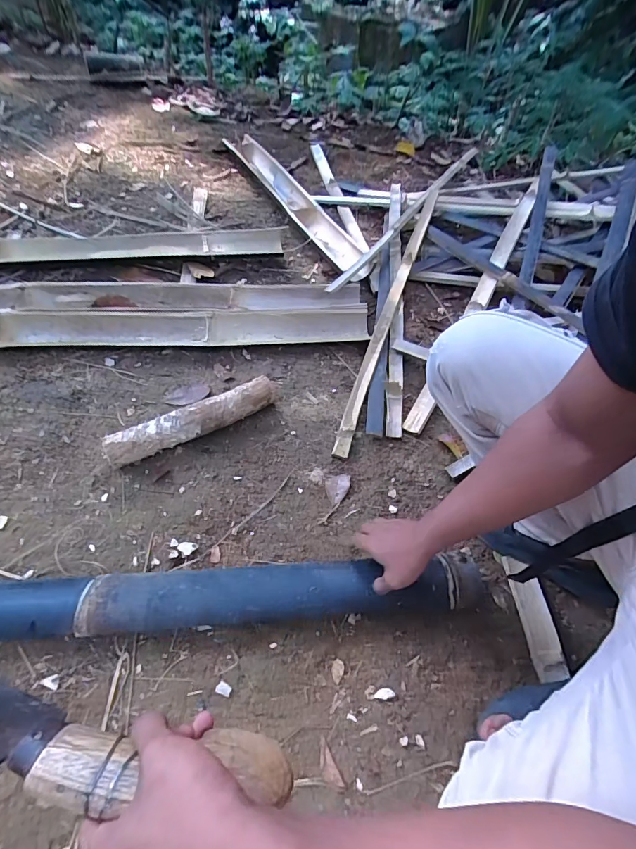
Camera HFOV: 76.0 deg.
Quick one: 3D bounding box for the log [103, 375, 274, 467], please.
[{"bbox_3d":[-0.237,-0.006,0.781,0.313,0.061,0.064,-22,61,-15],"label":"log"}]

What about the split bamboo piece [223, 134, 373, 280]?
[{"bbox_3d":[-0.079,-0.723,1.290,0.129,0.062,0.920,-22,59,-20],"label":"split bamboo piece"}]

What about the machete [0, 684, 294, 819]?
[{"bbox_3d":[-0.206,0.211,0.280,0.373,0.084,0.036,9,85,7],"label":"machete"}]

